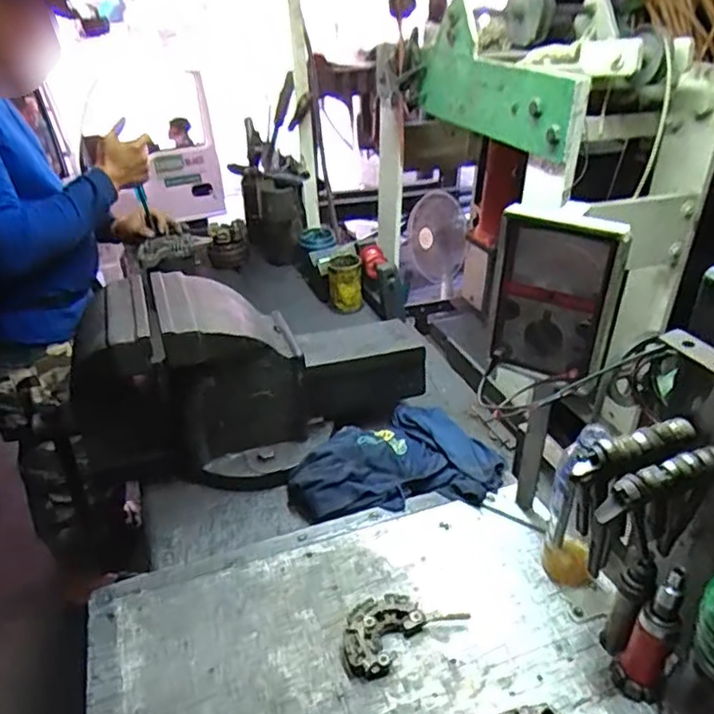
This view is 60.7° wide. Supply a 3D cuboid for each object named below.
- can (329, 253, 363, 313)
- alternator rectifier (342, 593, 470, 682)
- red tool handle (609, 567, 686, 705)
[{"bbox_3d":[-0.027,-0.156,1.375,0.076,0.117,0.079,-1,31,-1],"label":"can"},{"bbox_3d":[0.041,0.292,0.662,0.134,0.022,0.072,-21,36,-30],"label":"alternator rectifier"},{"bbox_3d":[0.275,0.263,0.574,0.041,0.151,0.030,21,37,32],"label":"red tool handle"}]

